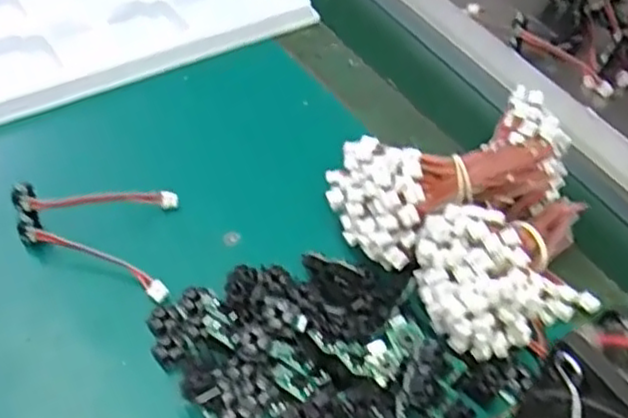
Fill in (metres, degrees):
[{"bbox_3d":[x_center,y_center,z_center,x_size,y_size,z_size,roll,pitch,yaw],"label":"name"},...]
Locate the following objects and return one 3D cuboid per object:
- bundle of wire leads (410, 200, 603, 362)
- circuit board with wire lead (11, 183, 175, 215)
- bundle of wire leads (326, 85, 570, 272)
[{"bbox_3d":[0.099,0.025,0.328,0.097,0.037,0.063,-16,50,-17],"label":"bundle of wire leads"},{"bbox_3d":[-0.112,-0.004,0.365,0.081,0.013,0.011,-1,46,-23],"label":"circuit board with wire lead"},{"bbox_3d":[0.074,-0.020,0.364,0.129,0.042,0.059,-18,51,-18],"label":"bundle of wire leads"}]

